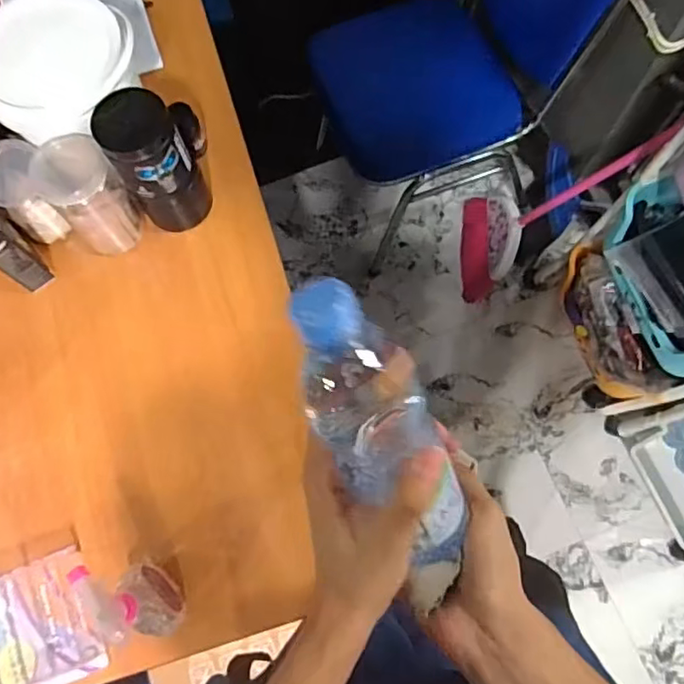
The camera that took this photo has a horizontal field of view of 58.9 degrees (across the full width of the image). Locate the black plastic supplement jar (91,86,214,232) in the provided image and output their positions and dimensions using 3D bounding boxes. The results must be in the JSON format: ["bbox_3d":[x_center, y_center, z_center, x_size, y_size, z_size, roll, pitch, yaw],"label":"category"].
[{"bbox_3d":[-0.250,-0.239,0.830,0.091,0.226,0.092,-1,75,2],"label":"black plastic supplement jar"}]

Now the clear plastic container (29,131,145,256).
[{"bbox_3d":[-0.354,-0.205,0.847,0.099,0.170,0.101,-1,75,2],"label":"clear plastic container"}]

